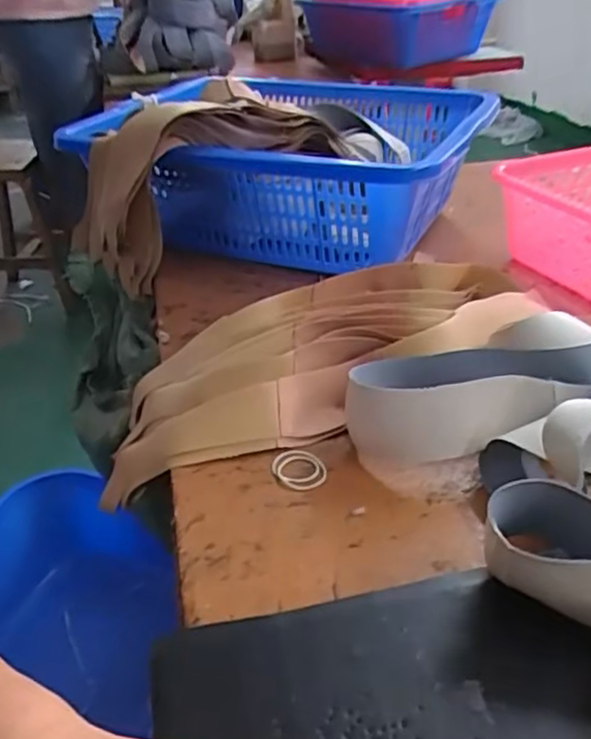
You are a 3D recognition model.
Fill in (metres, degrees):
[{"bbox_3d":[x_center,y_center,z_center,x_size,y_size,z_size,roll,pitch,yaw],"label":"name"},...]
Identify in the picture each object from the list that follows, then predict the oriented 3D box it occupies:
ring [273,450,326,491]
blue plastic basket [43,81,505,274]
[{"bbox_3d":[0.003,0.084,0.552,0.045,0.004,0.042,-1,42,1],"label":"ring"},{"bbox_3d":[0.010,-0.283,0.951,0.473,0.168,0.441,16,38,24],"label":"blue plastic basket"}]

